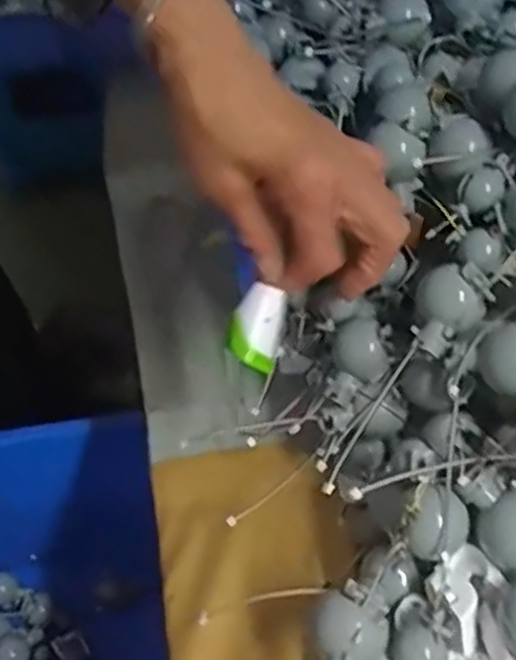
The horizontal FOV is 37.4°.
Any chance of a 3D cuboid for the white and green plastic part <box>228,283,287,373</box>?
[{"bbox_3d":[-0.001,0.000,0.399,0.026,0.019,0.042,10,87,-1],"label":"white and green plastic part"}]

